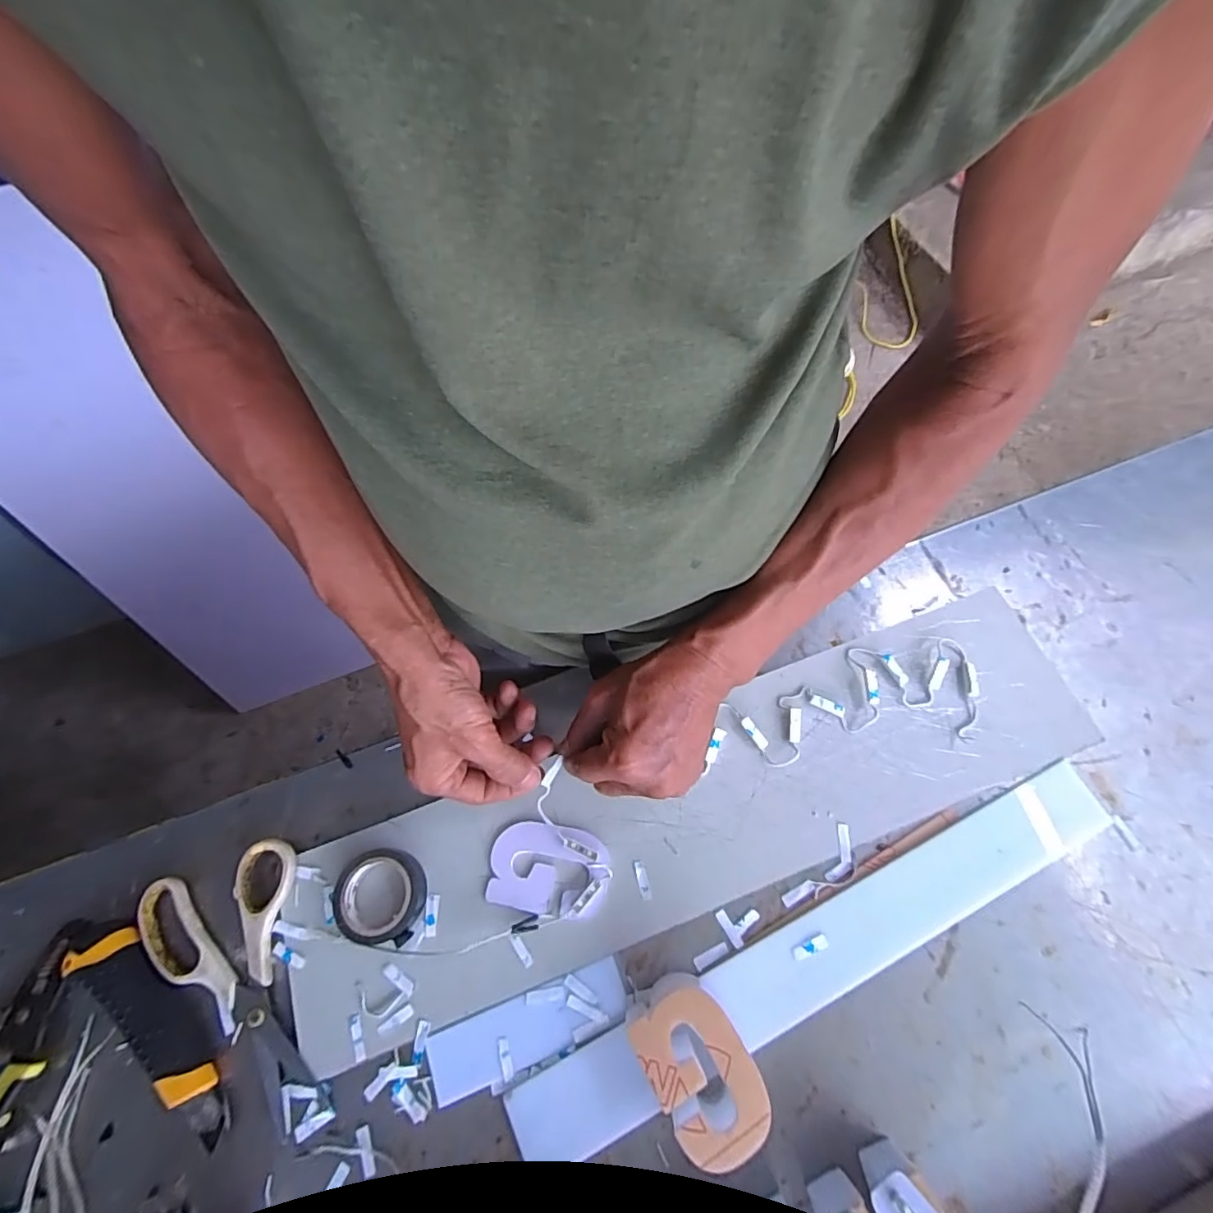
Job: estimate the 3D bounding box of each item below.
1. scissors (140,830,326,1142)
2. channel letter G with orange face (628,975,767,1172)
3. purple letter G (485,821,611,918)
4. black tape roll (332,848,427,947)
[{"bbox_3d":[-0.252,0.257,0.380,0.106,0.013,0.169,-20,69,-7],"label":"scissors"},{"bbox_3d":[0.056,0.279,0.346,0.057,0.048,0.085,-29,71,-10],"label":"channel letter G with orange face"},{"bbox_3d":[-0.041,0.186,0.403,0.084,0.011,0.057,6,69,4],"label":"purple letter G"},{"bbox_3d":[-0.158,0.201,0.397,0.056,0.020,0.057,0,68,1],"label":"black tape roll"}]

